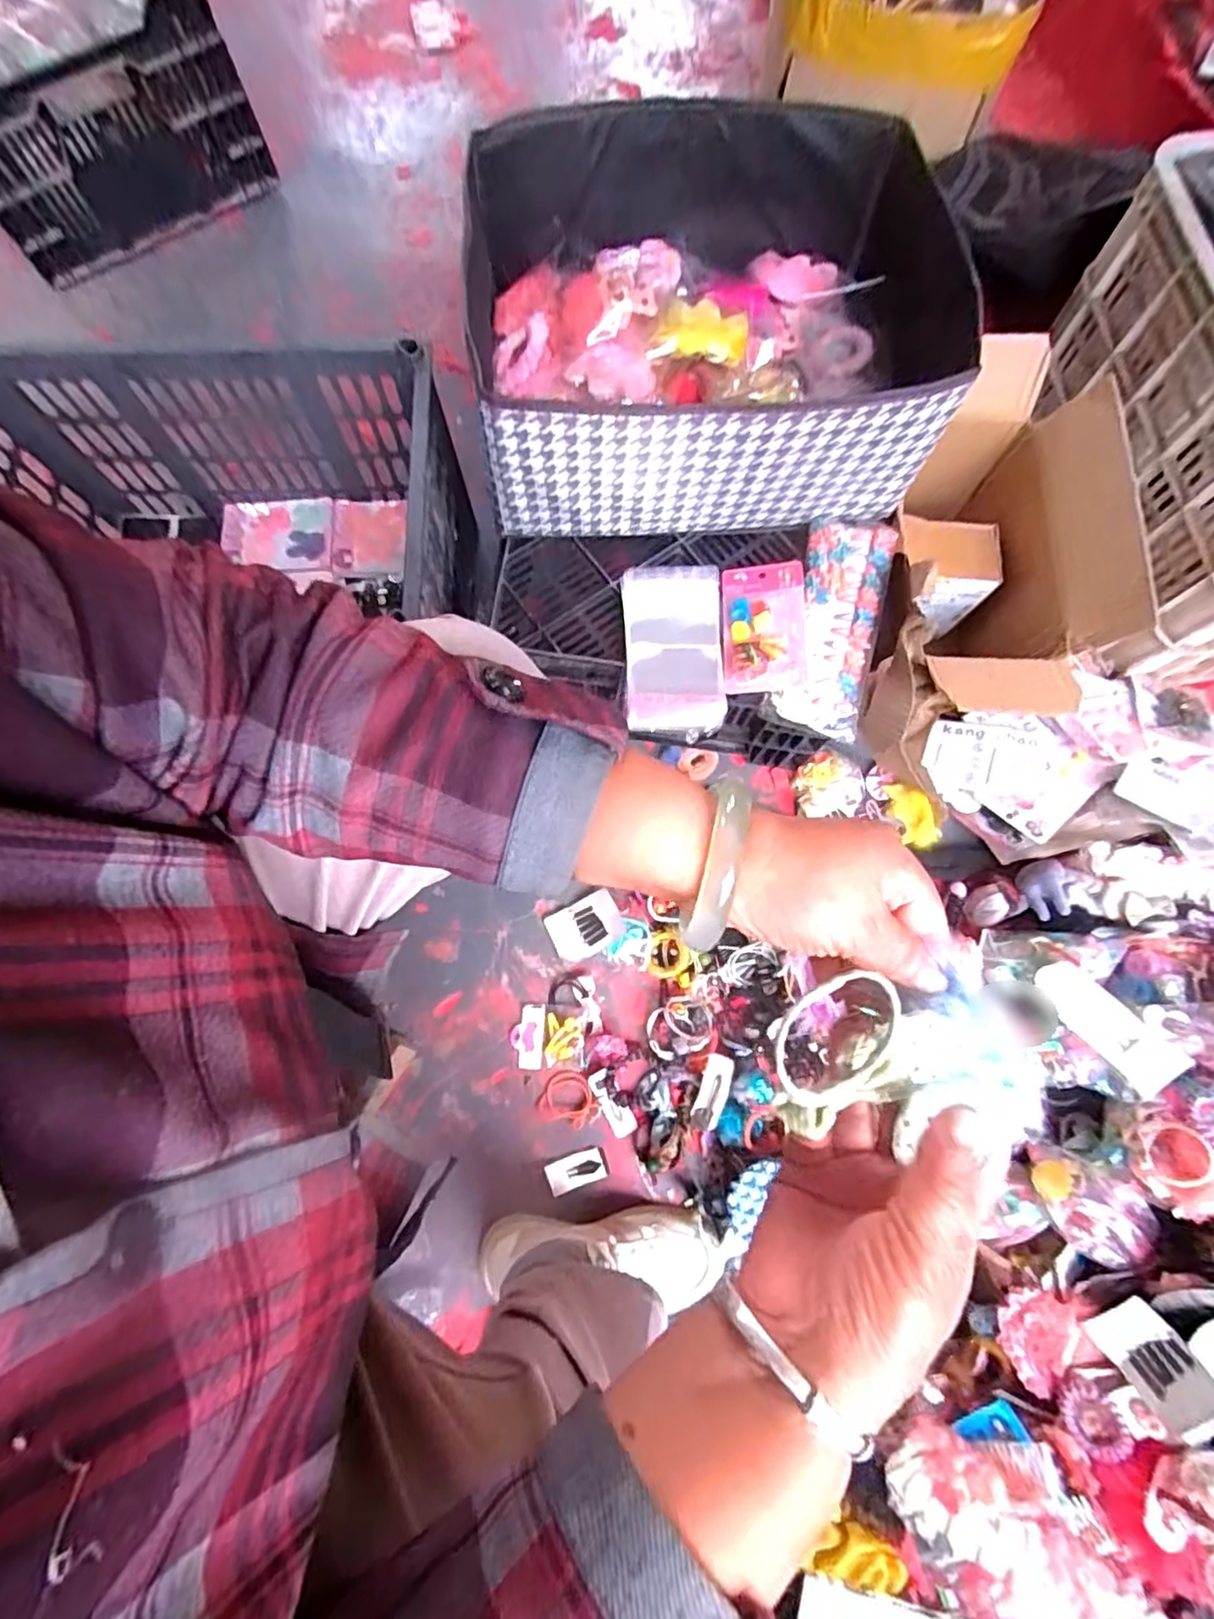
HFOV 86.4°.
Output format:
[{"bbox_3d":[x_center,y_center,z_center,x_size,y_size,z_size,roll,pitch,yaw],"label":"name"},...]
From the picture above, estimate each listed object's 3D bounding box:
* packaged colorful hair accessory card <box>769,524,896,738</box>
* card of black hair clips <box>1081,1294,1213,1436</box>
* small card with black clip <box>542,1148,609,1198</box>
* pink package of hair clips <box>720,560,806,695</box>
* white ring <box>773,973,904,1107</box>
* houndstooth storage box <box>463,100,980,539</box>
[{"bbox_3d":[0.227,-0.184,0.643,0.086,0.032,0.228,14,76,4],"label":"packaged colorful hair accessory card"},{"bbox_3d":[0.468,0.473,0.551,0.062,0.010,0.086,-53,49,23],"label":"card of black hair clips"},{"bbox_3d":[-0.033,0.392,0.699,0.063,0.004,0.033,-20,85,-3],"label":"small card with black clip"},{"bbox_3d":[0.154,-0.182,0.638,0.081,0.017,0.134,0,76,0],"label":"pink package of hair clips"},{"bbox_3d":[0.090,0.088,0.254,0.056,0.006,0.045,-36,107,1],"label":"white ring"},{"bbox_3d":[0.102,-0.453,0.617,0.454,0.166,0.343,-3,76,-1],"label":"houndstooth storage box"}]

